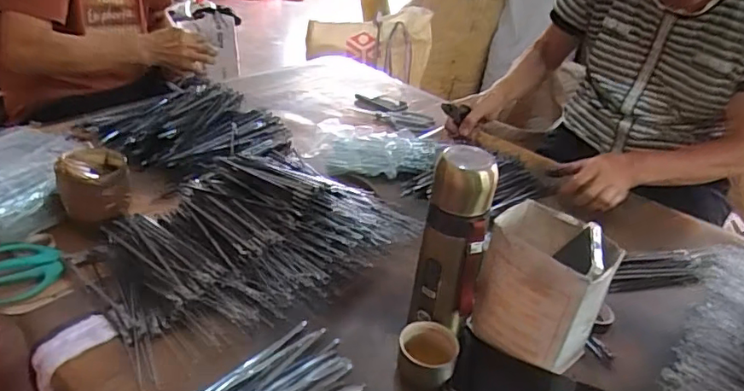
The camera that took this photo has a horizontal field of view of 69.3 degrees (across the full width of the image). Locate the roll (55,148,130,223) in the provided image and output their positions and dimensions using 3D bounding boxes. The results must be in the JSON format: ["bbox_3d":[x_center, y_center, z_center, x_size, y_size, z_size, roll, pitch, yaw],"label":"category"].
[{"bbox_3d":[-0.367,-0.019,0.712,0.084,0.059,0.086,-12,37,-25],"label":"roll"}]

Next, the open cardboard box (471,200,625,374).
[{"bbox_3d":[0.191,0.106,0.613,0.124,0.150,0.096,31,40,33],"label":"open cardboard box"}]

